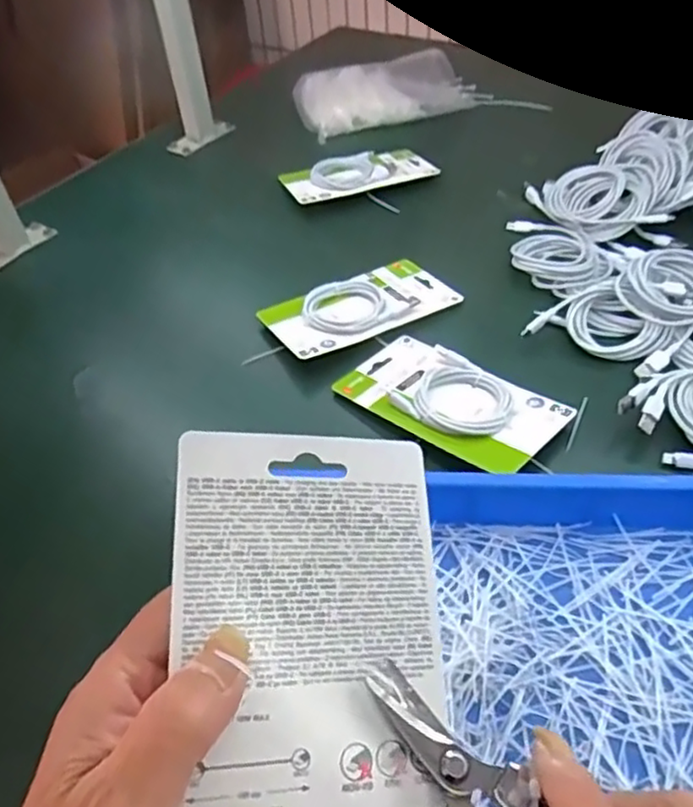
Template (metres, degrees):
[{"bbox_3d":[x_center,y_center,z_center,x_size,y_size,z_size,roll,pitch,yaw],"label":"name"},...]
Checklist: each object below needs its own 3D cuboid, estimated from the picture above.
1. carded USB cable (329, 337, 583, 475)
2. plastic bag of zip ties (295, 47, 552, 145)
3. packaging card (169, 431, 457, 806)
[{"bbox_3d":[0.084,-0.008,0.550,0.175,0.015,0.090,30,56,29],"label":"carded USB cable"},{"bbox_3d":[0.093,-0.440,0.943,0.324,0.036,0.156,-11,46,-5],"label":"plastic bag of zip ties"},{"bbox_3d":[-0.012,0.099,0.238,0.096,0.004,0.178,4,69,-17],"label":"packaging card"}]

